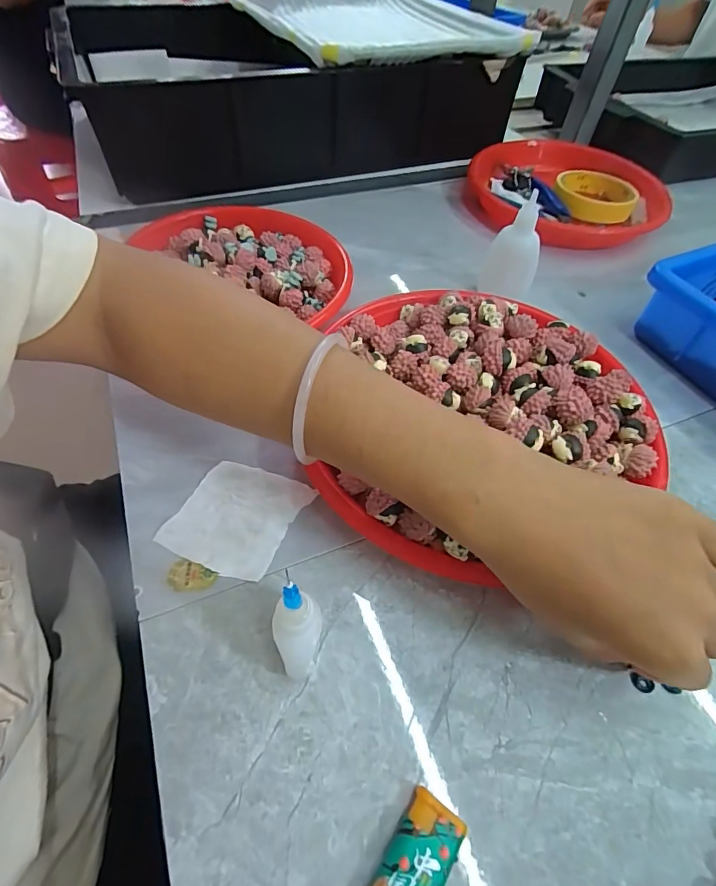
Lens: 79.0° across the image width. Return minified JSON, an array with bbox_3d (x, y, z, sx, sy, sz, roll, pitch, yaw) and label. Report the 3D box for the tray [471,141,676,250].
[{"bbox_3d":[0.233,-0.292,0.499,0.204,0.034,0.198,10,54,4],"label":"tray"}]

